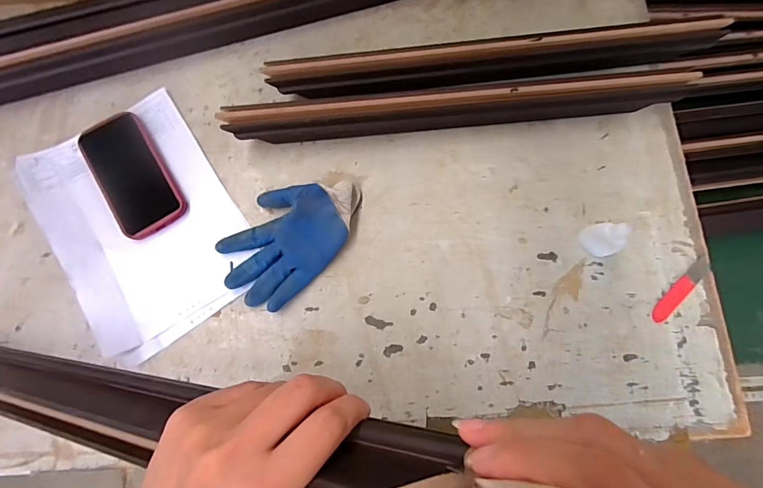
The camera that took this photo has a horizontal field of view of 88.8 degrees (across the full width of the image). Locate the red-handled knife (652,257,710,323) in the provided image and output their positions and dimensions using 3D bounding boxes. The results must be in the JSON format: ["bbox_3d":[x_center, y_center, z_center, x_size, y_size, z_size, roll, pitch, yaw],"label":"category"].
[{"bbox_3d":[0.368,0.057,0.478,0.105,0.005,0.018,-41,79,-9],"label":"red-handled knife"}]

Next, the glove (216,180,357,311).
[{"bbox_3d":[-0.110,-0.016,0.472,0.119,0.042,0.189,41,80,9],"label":"glove"}]

